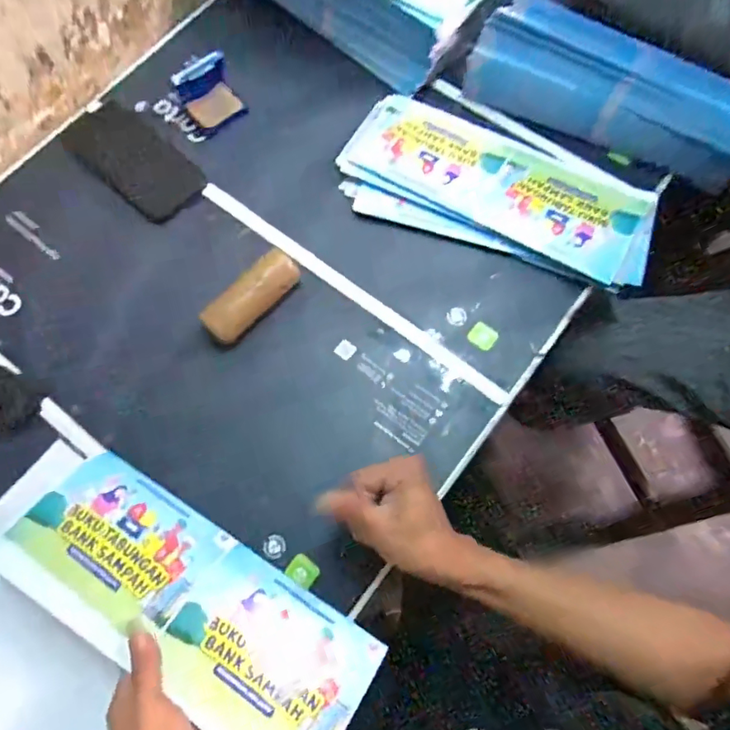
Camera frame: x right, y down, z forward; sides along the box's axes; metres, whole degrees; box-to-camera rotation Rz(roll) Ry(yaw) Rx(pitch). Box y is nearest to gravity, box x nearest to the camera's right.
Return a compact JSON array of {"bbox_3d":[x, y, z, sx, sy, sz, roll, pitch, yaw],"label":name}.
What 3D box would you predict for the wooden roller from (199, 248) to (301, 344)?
[{"bbox_3d":[-0.112,-0.066,0.529,0.036,0.046,0.107,39,76,13],"label":"wooden roller"}]

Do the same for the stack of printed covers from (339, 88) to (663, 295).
[{"bbox_3d":[0.146,-0.197,0.569,0.332,0.028,0.148,23,73,9],"label":"stack of printed covers"}]

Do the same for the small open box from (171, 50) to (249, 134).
[{"bbox_3d":[-0.183,-0.316,0.610,0.068,0.055,0.064,-23,72,-7],"label":"small open box"}]

